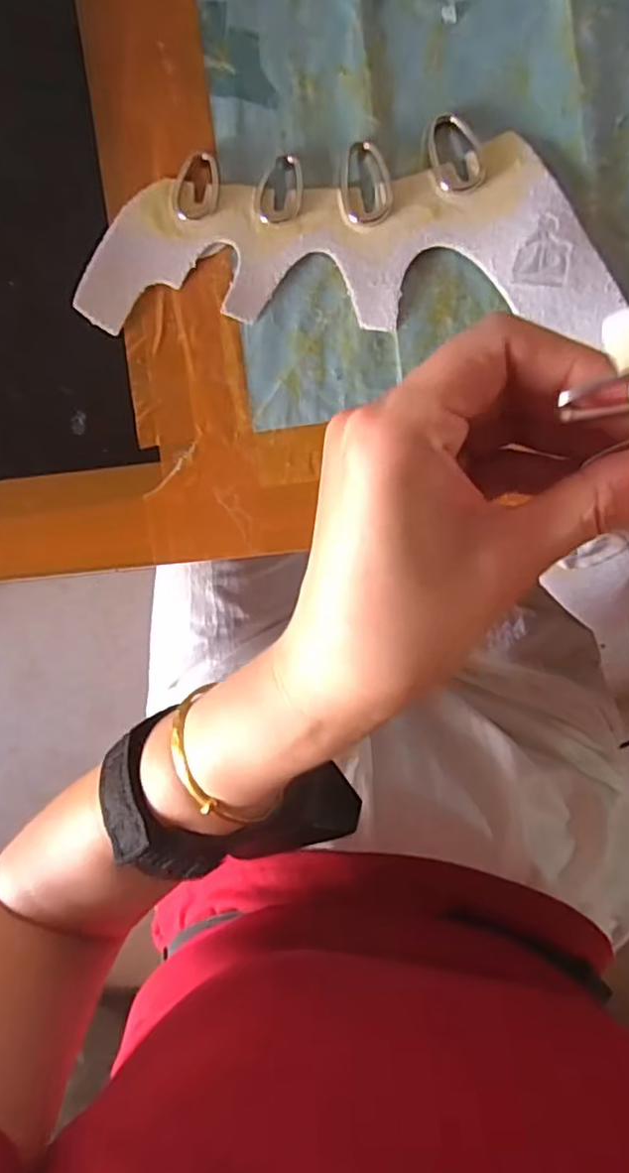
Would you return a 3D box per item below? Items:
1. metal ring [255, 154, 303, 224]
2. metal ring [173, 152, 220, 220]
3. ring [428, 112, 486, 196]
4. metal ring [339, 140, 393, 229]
[{"bbox_3d":[-0.014,-0.162,0.251,0.018,0.004,0.026,7,94,6],"label":"metal ring"},{"bbox_3d":[-0.049,-0.165,0.255,0.019,0.004,0.026,7,94,6],"label":"metal ring"},{"bbox_3d":[0.055,-0.170,0.243,0.019,0.004,0.032,-17,91,7],"label":"ring"},{"bbox_3d":[0.020,-0.161,0.247,0.020,0.004,0.033,-10,94,7],"label":"metal ring"}]

